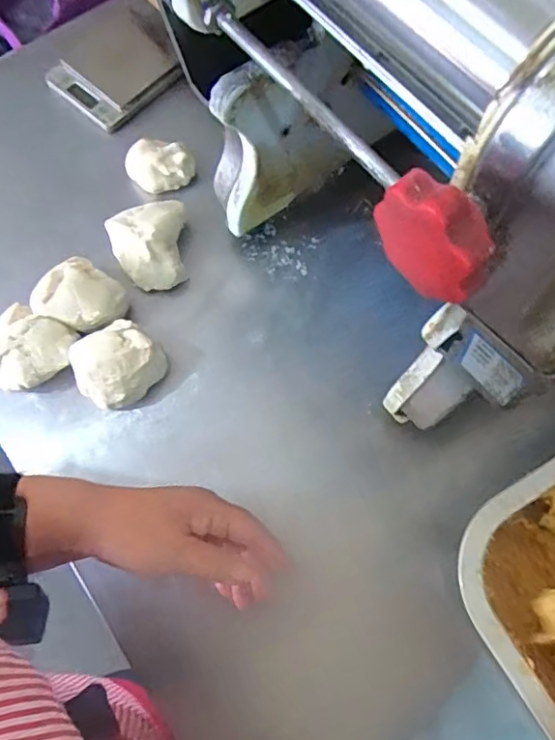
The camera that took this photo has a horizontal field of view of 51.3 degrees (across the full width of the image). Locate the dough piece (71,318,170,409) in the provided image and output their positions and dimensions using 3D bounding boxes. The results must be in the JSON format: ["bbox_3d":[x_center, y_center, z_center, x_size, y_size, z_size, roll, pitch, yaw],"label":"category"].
[{"bbox_3d":[-0.138,-0.004,0.497,0.073,0.050,0.066,-32,73,-9],"label":"dough piece"}]

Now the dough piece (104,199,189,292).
[{"bbox_3d":[-0.124,-0.119,0.539,0.071,0.041,0.087,-4,71,0],"label":"dough piece"}]

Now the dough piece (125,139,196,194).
[{"bbox_3d":[-0.117,-0.205,0.578,0.056,0.032,0.056,0,71,1],"label":"dough piece"}]

